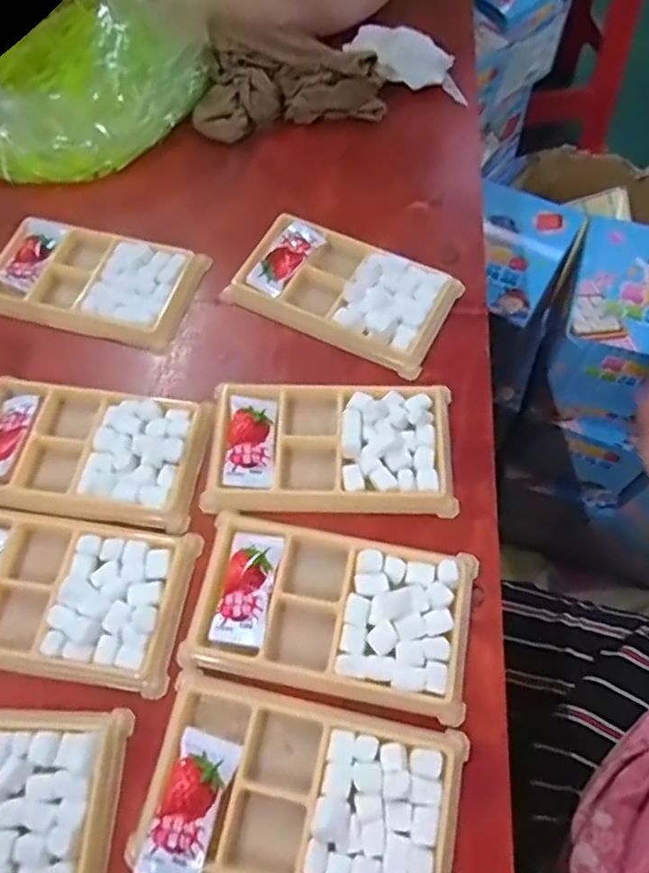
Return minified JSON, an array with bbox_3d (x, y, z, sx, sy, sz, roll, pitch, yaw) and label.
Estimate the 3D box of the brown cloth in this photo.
[{"bbox_3d":[-0.030,-0.274,0.463,0.140,0.046,0.073,-10,64,-4],"label":"brown cloth"}]

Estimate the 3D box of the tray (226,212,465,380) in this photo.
[{"bbox_3d":[0.012,-0.096,0.390,0.134,0.014,0.074,23,66,12],"label":"tray"}]

